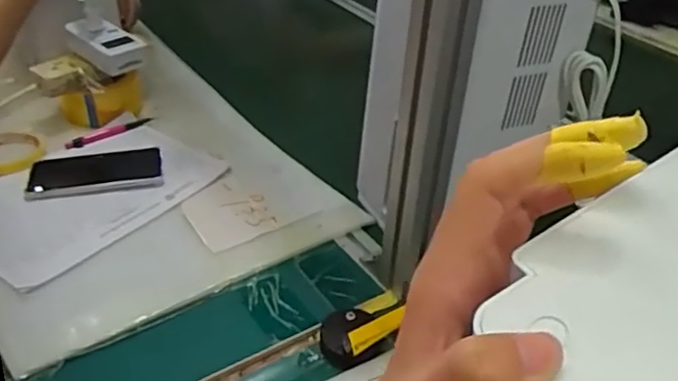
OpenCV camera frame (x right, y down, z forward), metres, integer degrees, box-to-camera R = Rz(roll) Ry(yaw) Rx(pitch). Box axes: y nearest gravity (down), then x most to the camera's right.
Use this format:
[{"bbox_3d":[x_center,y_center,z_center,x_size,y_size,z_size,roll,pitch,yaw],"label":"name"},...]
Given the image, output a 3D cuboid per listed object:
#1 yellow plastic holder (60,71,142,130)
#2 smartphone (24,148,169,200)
[{"bbox_3d":[-0.348,-0.131,0.945,0.116,0.092,0.055,-7,38,-15],"label":"yellow plastic holder"},{"bbox_3d":[-0.309,-0.023,0.824,0.161,0.010,0.083,-5,37,-12],"label":"smartphone"}]

